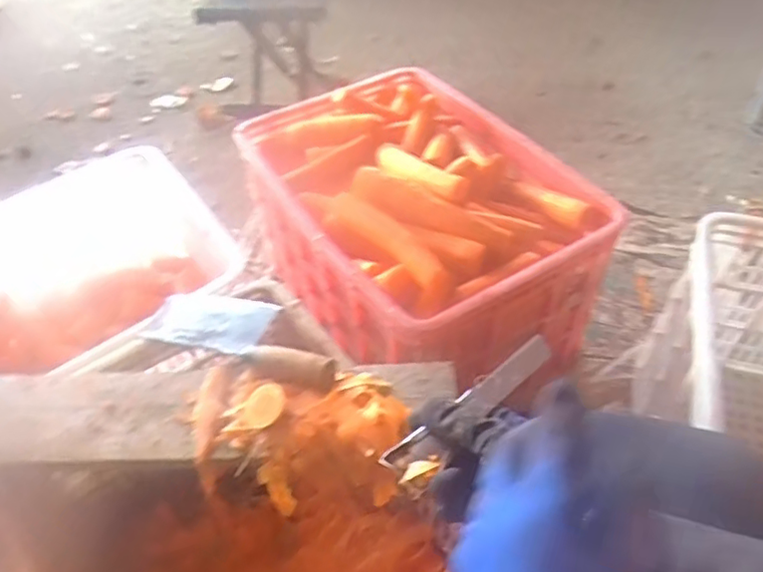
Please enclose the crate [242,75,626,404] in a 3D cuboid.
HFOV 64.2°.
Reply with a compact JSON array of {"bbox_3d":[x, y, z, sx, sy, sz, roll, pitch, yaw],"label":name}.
[{"bbox_3d":[0.052,-0.101,0.927,0.362,0.264,0.508,-29,53,-21],"label":"crate"}]

